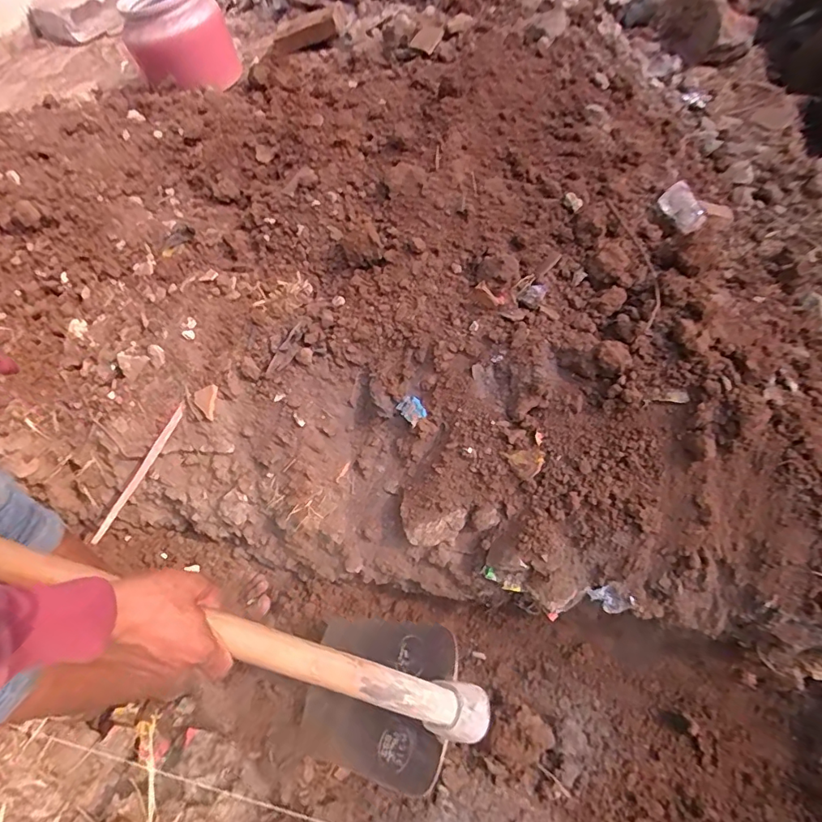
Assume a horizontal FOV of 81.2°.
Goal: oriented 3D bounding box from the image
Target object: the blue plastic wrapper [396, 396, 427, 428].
[{"bbox_3d":[0.001,-0.001,0.686,0.034,0.006,0.042,-40,75,14],"label":"blue plastic wrapper"}]

